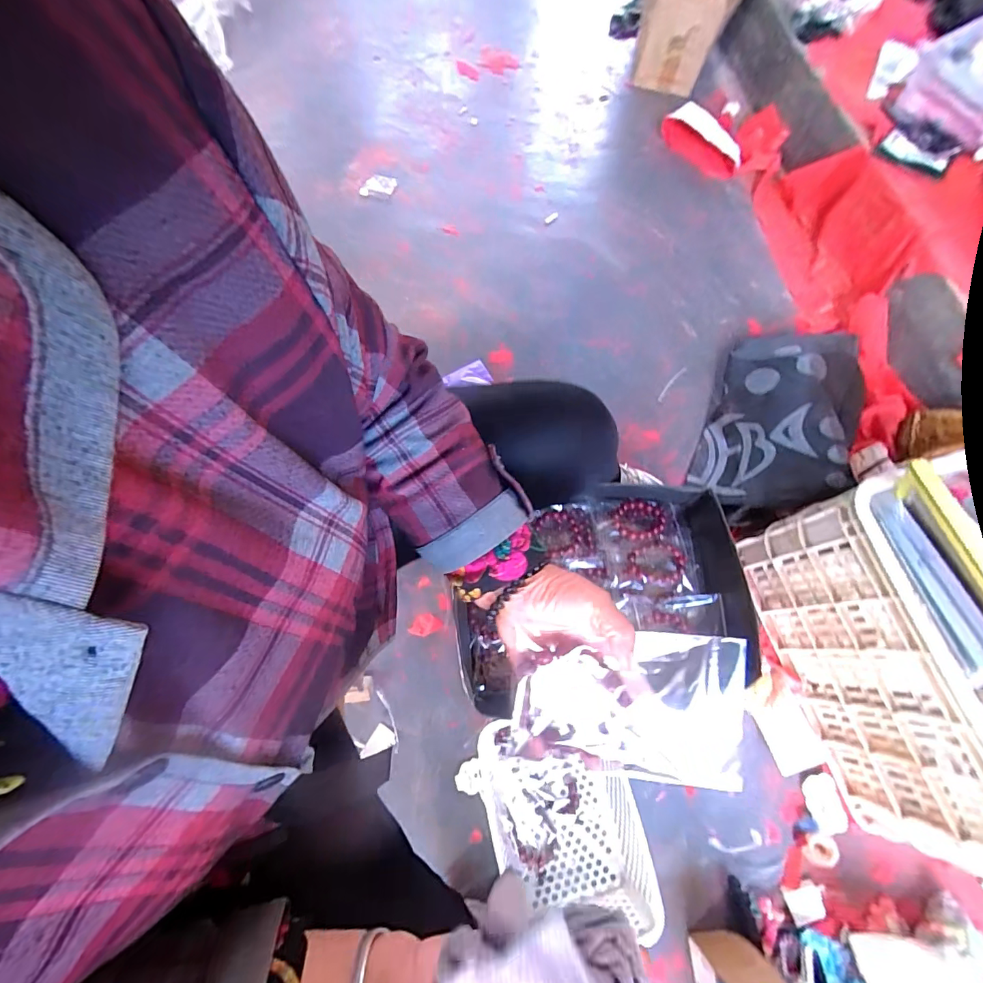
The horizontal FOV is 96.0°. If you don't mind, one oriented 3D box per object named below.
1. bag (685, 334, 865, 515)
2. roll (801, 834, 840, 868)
[{"bbox_3d":[0.547,-0.136,0.834,0.212,0.158,0.391,24,72,6],"label":"bag"},{"bbox_3d":[0.501,0.547,0.673,0.048,0.013,0.042,18,72,4],"label":"roll"}]

